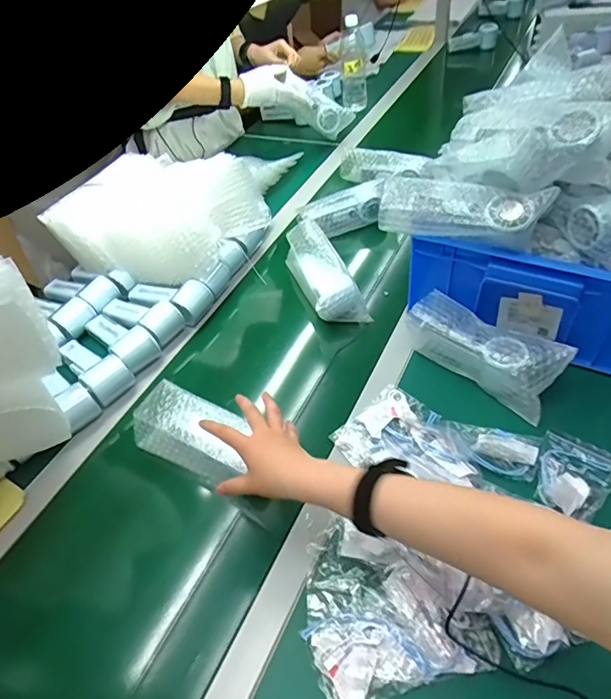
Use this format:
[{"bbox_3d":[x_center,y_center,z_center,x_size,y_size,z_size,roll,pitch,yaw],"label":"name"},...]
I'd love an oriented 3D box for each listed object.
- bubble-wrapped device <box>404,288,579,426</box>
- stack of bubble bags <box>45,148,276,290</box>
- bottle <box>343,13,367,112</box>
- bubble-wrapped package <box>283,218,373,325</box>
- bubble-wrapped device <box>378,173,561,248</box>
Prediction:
[{"bbox_3d":[0.245,-0.002,0.674,0.213,0.070,0.076,34,60,32],"label":"bubble-wrapped device"},{"bbox_3d":[-0.258,-0.231,0.864,0.310,0.152,0.203,15,51,19],"label":"stack of bubble bags"},{"bbox_3d":[0.129,-0.753,1.277,0.062,0.227,0.076,-3,47,4],"label":"bottle"},{"bbox_3d":[0.028,-0.132,0.823,0.075,0.078,0.207,-18,48,-9],"label":"bubble-wrapped package"},{"bbox_3d":[0.199,-0.177,0.619,0.206,0.059,0.062,12,50,18],"label":"bubble-wrapped device"}]

